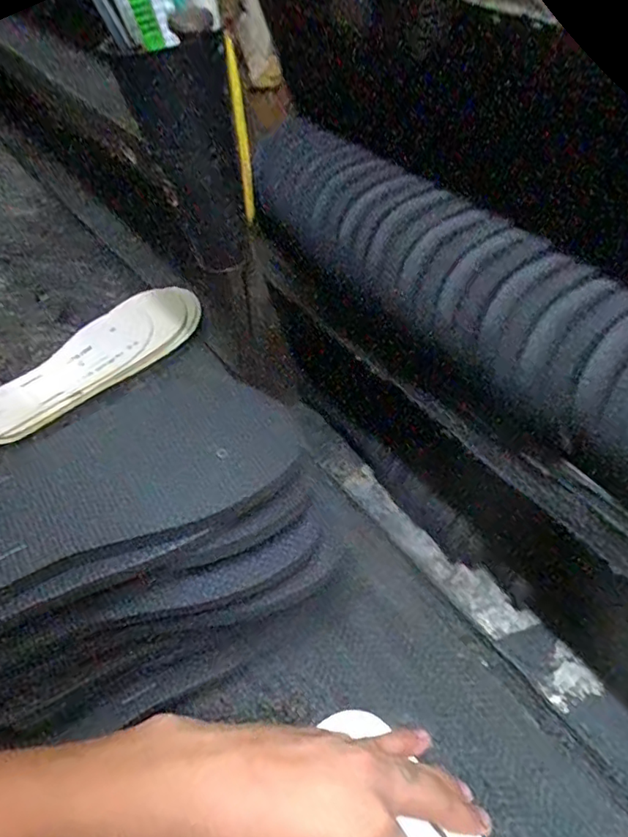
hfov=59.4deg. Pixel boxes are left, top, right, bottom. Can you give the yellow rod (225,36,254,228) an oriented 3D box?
[{"bbox_3d":[-0.049,-0.185,0.369,0.007,0.118,0.010,-8,49,-4],"label":"yellow rod"}]

